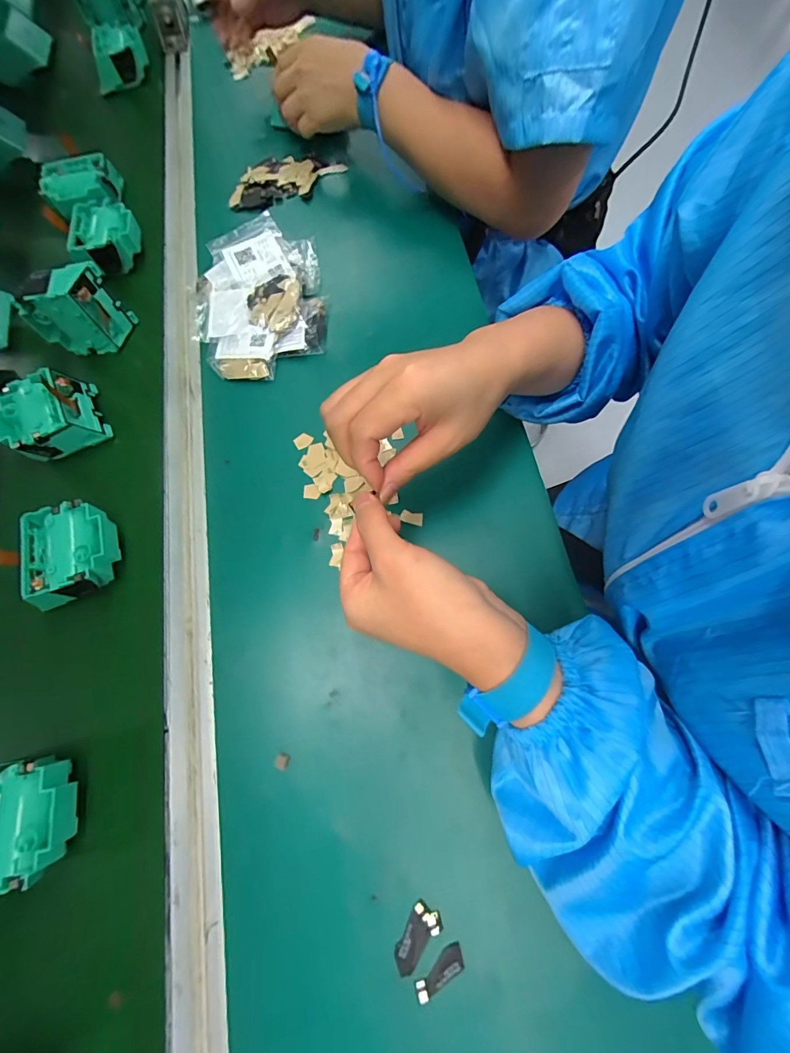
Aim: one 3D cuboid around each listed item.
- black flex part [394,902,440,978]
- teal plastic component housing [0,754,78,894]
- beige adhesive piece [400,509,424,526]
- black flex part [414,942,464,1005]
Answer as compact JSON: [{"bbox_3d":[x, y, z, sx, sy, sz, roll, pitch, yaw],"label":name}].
[{"bbox_3d":[0.014,0.268,0.268,0.020,0.004,0.039,28,76,10],"label":"black flex part"},{"bbox_3d":[-0.261,0.205,0.293,0.069,0.038,0.074,-10,73,-1],"label":"teal plastic component housing"},{"bbox_3d":[0.015,-0.008,0.363,0.020,0.004,0.011,13,74,6],"label":"beige adhesive piece"},{"bbox_3d":[0.028,0.282,0.263,0.036,0.004,0.015,-33,74,-8],"label":"black flex part"}]

